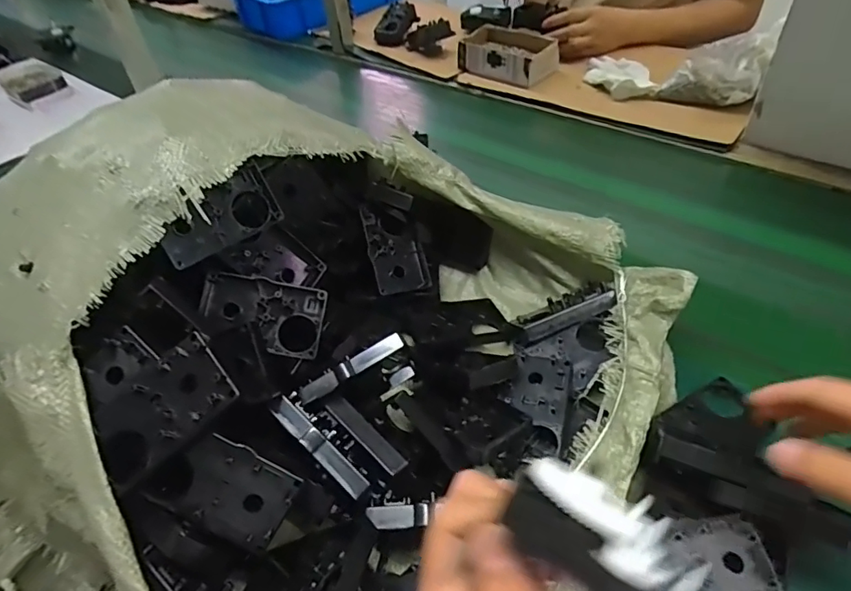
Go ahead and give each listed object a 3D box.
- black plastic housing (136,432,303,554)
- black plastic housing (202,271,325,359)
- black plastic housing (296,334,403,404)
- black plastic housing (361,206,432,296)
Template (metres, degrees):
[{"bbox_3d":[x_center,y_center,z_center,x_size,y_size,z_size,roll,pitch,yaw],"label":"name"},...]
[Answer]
[{"bbox_3d":[-0.134,0.131,0.345,0.059,0.087,0.010,-54,14,-2],"label":"black plastic housing"},{"bbox_3d":[-0.139,0.017,0.443,0.102,0.020,0.060,9,78,0],"label":"black plastic housing"},{"bbox_3d":[-0.060,0.059,0.417,0.092,0.012,0.015,-30,48,-6],"label":"black plastic housing"},{"bbox_3d":[-0.036,-0.052,0.555,0.062,0.019,0.101,-8,73,-35],"label":"black plastic housing"}]

